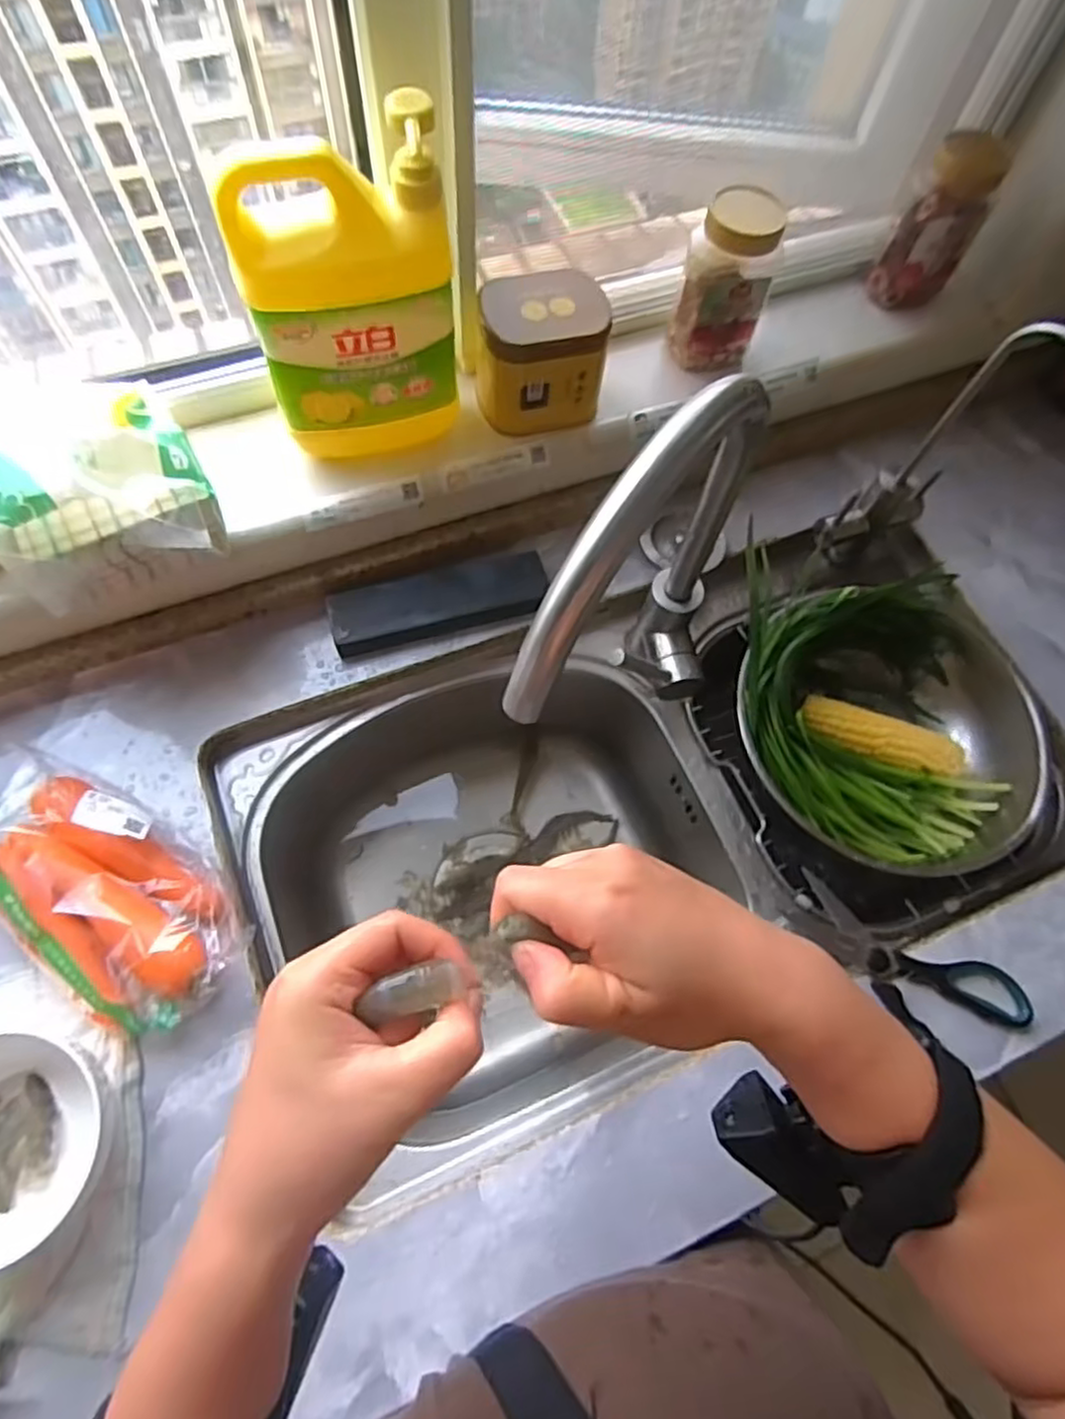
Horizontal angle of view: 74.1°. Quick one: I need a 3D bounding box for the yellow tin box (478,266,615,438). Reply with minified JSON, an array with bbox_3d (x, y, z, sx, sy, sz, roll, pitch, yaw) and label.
[{"bbox_3d":[0.008,-0.306,0.610,0.104,0.094,0.076,-13,68,-9],"label":"yellow tin box"}]

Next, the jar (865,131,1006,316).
[{"bbox_3d":[0.394,-0.471,0.687,0.070,0.143,0.060,30,68,9],"label":"jar"}]

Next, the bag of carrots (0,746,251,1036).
[{"bbox_3d":[-0.317,0.131,0.522,0.218,0.076,0.116,37,70,12],"label":"bag of carrots"}]

